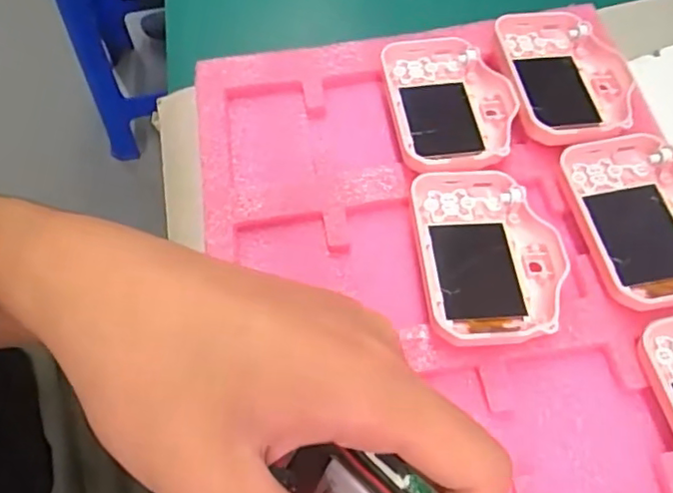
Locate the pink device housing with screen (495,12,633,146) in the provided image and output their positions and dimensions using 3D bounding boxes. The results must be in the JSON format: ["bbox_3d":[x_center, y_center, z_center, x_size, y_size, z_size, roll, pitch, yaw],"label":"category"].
[{"bbox_3d":[0.120,-0.089,0.311,0.061,0.014,0.087,-6,59,-2],"label":"pink device housing with screen"}]

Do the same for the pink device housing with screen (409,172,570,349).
[{"bbox_3d":[0.068,0.003,0.262,0.062,0.014,0.084,-4,59,-1],"label":"pink device housing with screen"}]

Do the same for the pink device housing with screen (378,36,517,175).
[{"bbox_3d":[0.059,-0.073,0.306,0.059,0.014,0.086,-7,59,-3],"label":"pink device housing with screen"}]

